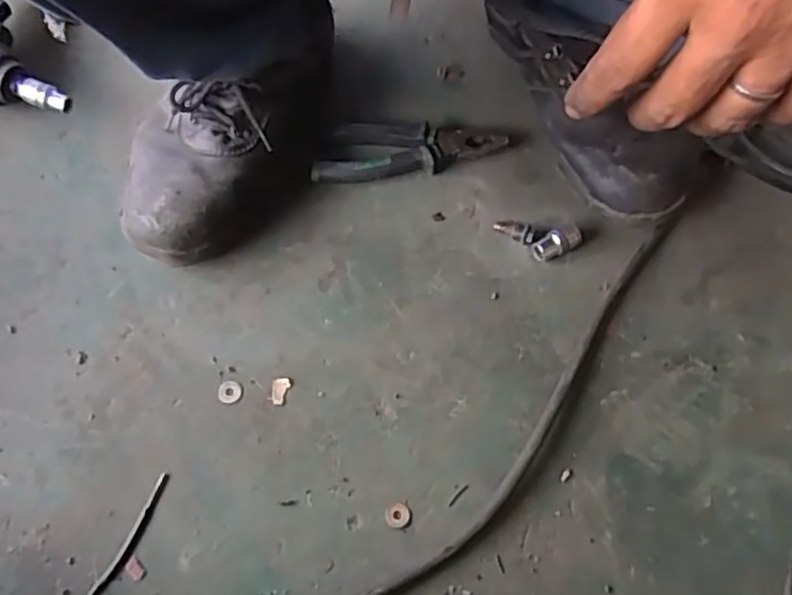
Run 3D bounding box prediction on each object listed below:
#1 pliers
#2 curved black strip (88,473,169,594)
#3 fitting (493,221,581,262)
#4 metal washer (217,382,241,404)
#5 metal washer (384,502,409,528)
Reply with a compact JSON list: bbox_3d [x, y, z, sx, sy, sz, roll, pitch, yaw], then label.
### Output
[{"bbox_3d":[0.011,-0.135,0.628,0.168,0.021,0.061,-3,66,-3],"label":"pliers"},{"bbox_3d":[-0.188,0.170,0.494,0.011,0.004,0.091,25,68,9],"label":"curved black strip"},{"bbox_3d":[0.121,-0.050,0.595,0.072,0.021,0.032,10,66,3],"label":"fitting"},{"bbox_3d":[-0.130,0.073,0.541,0.017,0.004,0.017,-9,67,-6],"label":"metal washer"},{"bbox_3d":[0.001,0.159,0.507,0.017,0.004,0.017,1,66,-1],"label":"metal washer"}]

